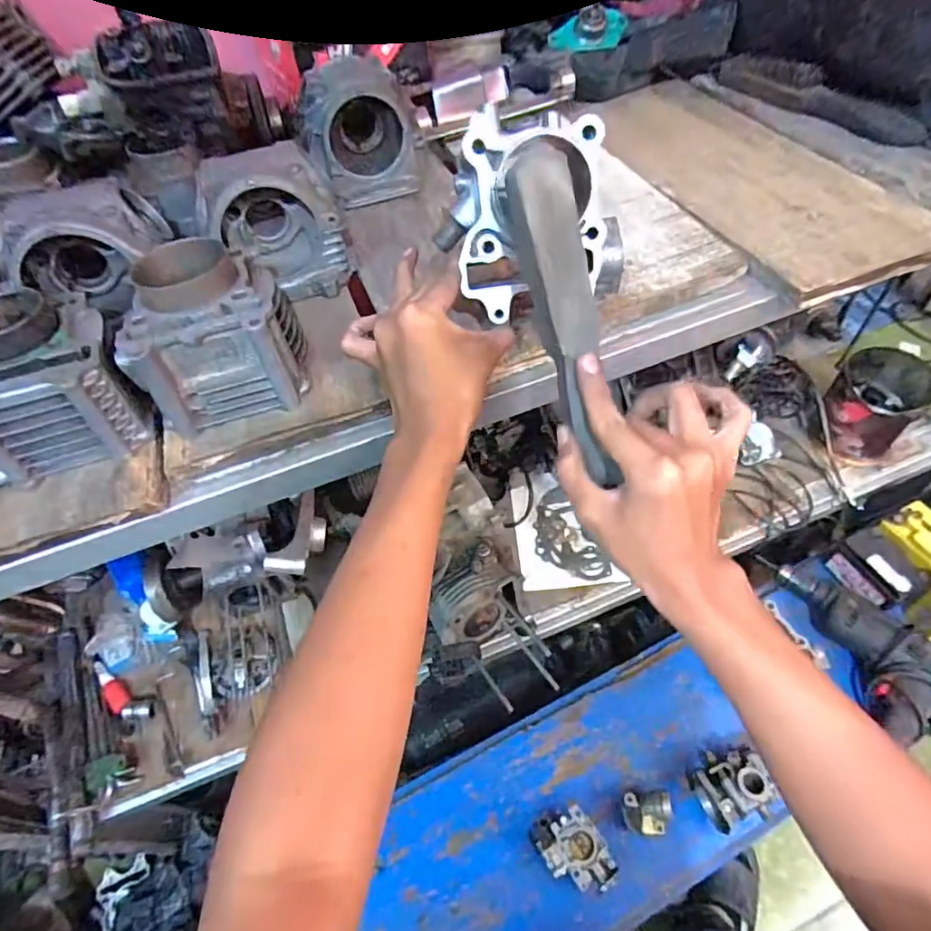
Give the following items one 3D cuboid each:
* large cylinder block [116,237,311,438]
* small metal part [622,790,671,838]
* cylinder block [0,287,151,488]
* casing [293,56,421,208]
[{"bbox_3d":[-0.178,-0.098,0.412,0.101,0.081,0.115,-14,54,-5],"label":"large cylinder block"},{"bbox_3d":[0.241,0.462,0.751,0.055,0.058,0.048,-4,54,2],"label":"small metal part"},{"bbox_3d":[-0.289,-0.056,0.386,0.108,0.082,0.102,-20,55,-9],"label":"cylinder block"},{"bbox_3d":[-0.109,-0.346,0.590,0.120,0.099,0.093,-12,54,-3],"label":"casing"}]

